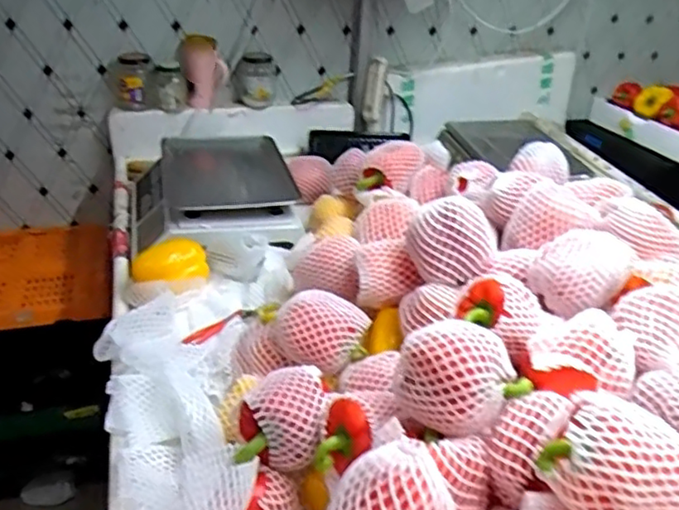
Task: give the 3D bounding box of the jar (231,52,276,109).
[{"bbox_3d":[-0.200,-0.403,1.470,0.103,0.115,0.109,-1,33,-8],"label":"jar"}]

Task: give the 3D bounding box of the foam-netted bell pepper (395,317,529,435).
[{"bbox_3d":[0.111,0.110,0.581,0.106,0.073,0.085,26,38,31],"label":"foam-netted bell pepper"}]

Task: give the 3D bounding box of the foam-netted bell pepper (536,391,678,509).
[{"bbox_3d":[0.209,0.152,0.453,0.109,0.067,0.083,28,39,33],"label":"foam-netted bell pepper"}]

